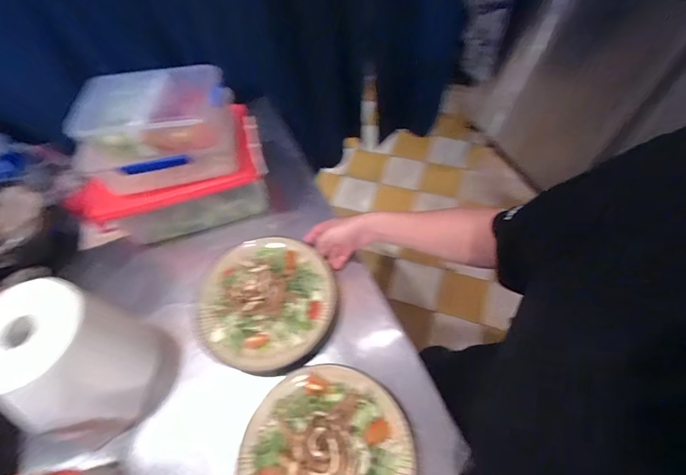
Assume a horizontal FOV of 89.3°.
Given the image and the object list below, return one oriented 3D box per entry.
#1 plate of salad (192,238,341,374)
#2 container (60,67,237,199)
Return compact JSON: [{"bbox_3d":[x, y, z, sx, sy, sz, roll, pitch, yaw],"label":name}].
[{"bbox_3d":[-0.136,0.102,0.602,0.236,0.058,0.235,-2,60,3],"label":"plate of salad"},{"bbox_3d":[-0.306,-0.178,0.584,0.234,0.145,0.129,-12,60,-3],"label":"container"}]

